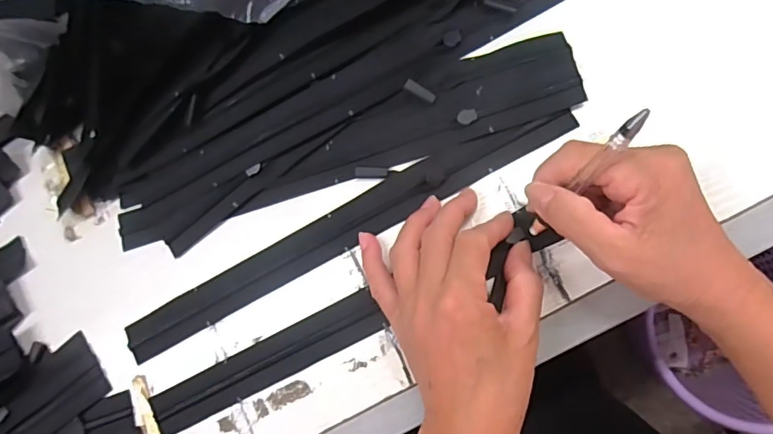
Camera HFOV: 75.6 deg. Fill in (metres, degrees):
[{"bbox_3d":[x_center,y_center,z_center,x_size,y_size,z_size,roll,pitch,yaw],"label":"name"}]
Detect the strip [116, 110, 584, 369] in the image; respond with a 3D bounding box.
[{"bbox_3d":[-0.034,0.008,0.352,0.346,0.011,0.029,-29,71,5],"label":"strip"}]

